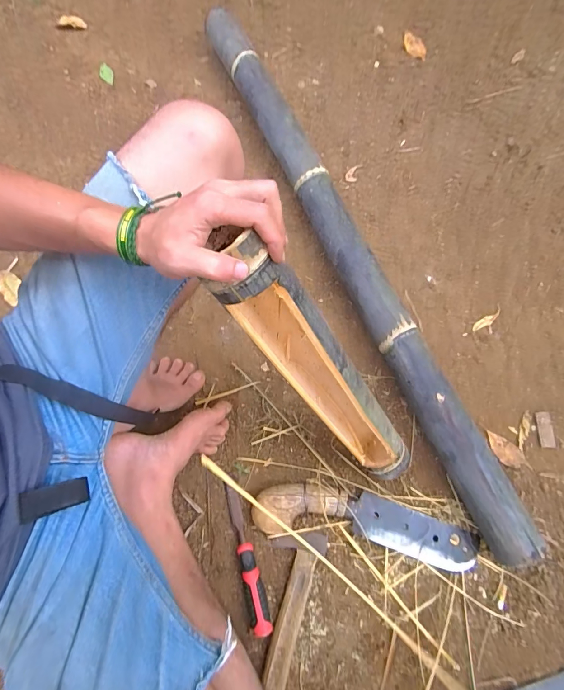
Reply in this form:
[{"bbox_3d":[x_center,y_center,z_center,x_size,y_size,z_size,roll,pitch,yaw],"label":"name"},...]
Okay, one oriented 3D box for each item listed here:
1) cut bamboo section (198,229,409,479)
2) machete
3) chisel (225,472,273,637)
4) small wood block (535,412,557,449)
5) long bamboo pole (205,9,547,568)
[{"bbox_3d":[0.058,0.049,0.473,0.069,0.473,0.089,-50,44,-13],"label":"cut bamboo section"},{"bbox_3d":[0.144,0.297,0.599,0.374,0.036,0.084,11,74,2],"label":"machete"},{"bbox_3d":[-0.062,0.331,0.589,0.030,0.027,0.231,-17,62,-6],"label":"chisel"},{"bbox_3d":[0.501,0.161,0.687,0.029,0.004,0.066,-3,74,-2],"label":"small wood block"},{"bbox_3d":[0.111,-0.228,0.746,0.105,0.097,1.291,-22,76,-7],"label":"long bamboo pole"}]

